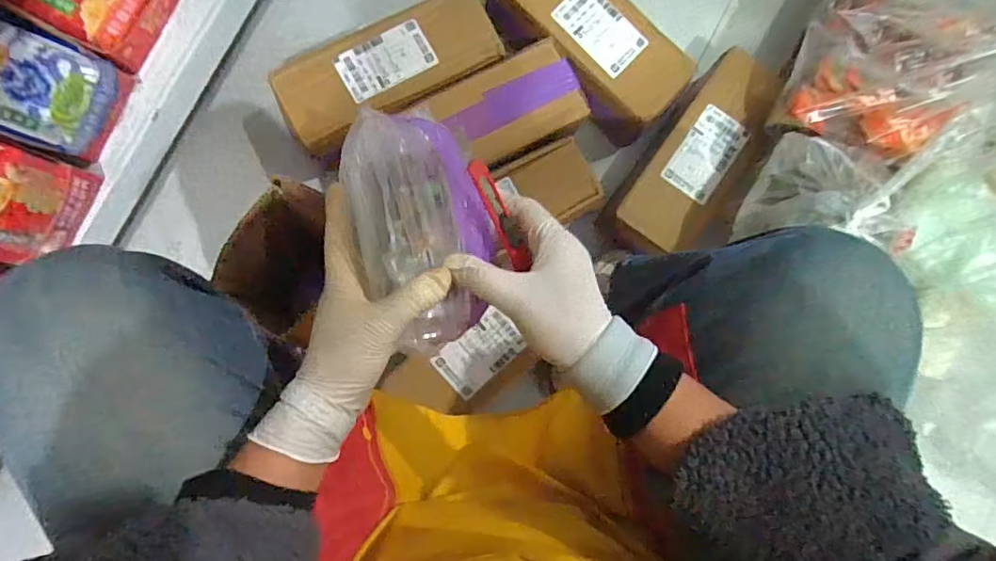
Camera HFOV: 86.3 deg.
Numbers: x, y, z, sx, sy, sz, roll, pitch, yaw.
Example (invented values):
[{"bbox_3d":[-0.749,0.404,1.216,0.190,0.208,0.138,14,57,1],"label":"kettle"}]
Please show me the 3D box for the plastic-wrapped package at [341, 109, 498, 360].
[{"bbox_3d":[-0.057,-0.036,0.377,0.087,0.058,0.159,-17,108,-11],"label":"plastic-wrapped package"}]

